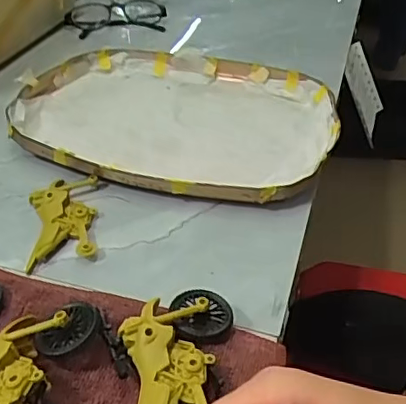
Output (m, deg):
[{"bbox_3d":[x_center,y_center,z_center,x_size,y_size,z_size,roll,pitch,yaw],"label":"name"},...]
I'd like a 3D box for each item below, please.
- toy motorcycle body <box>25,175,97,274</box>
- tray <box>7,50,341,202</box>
[{"bbox_3d":[-0.106,0.011,0.434,0.049,0.014,0.099,-2,37,-7],"label":"toy motorcycle body"},{"bbox_3d":[-0.026,-0.083,0.562,0.295,0.027,0.239,11,37,9],"label":"tray"}]

